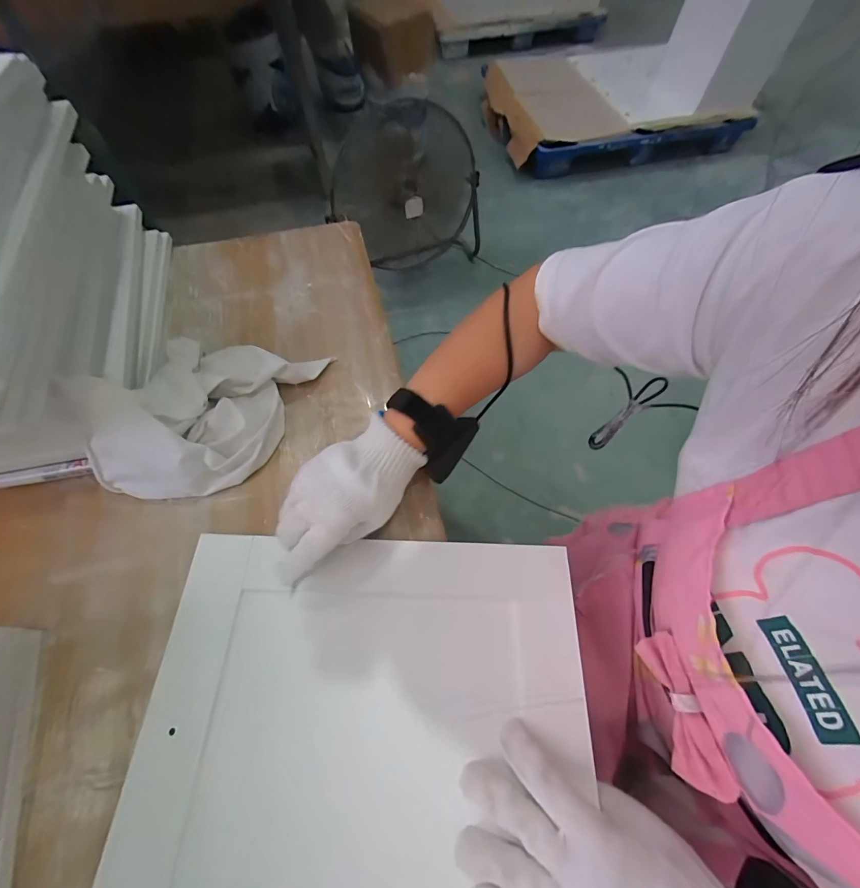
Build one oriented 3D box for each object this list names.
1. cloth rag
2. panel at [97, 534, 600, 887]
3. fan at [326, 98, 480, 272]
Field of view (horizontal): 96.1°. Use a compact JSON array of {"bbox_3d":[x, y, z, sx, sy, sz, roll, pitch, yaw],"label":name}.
[{"bbox_3d":[-0.232,-0.044,0.393,0.168,0.067,0.201,13,64,7],"label":"cloth rag"},{"bbox_3d":[-0.046,0.261,0.267,0.323,0.022,0.380,0,63,1],"label":"panel"},{"bbox_3d":[-0.096,-0.955,1.480,0.573,0.469,0.314,-27,66,-13],"label":"fan"}]

